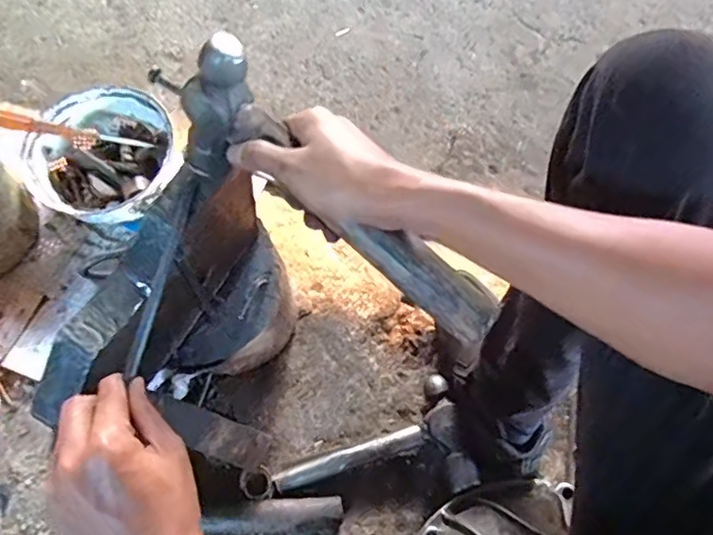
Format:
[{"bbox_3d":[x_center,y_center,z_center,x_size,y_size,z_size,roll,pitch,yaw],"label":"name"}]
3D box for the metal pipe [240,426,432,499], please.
[{"bbox_3d":[-0.025,0.241,0.699,0.231,0.032,0.037,-15,64,-6],"label":"metal pipe"}]

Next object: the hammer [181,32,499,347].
[{"bbox_3d":[-0.015,-0.041,0.410,0.275,0.096,0.049,40,70,-2],"label":"hammer"}]

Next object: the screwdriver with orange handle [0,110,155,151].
[{"bbox_3d":[-0.414,-0.194,0.820,0.211,0.031,0.028,9,62,-19],"label":"screwdriver with orange handle"}]

